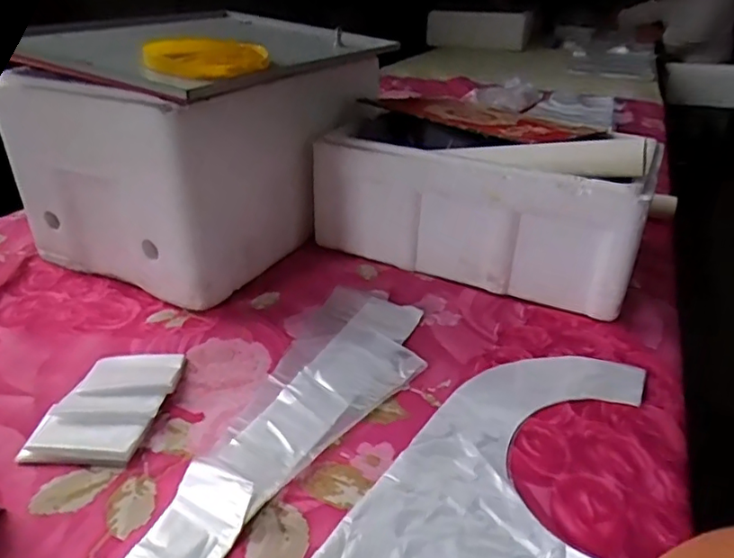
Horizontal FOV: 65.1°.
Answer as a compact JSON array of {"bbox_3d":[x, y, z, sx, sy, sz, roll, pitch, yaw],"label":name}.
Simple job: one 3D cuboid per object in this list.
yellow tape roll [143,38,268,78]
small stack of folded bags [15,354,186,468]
[{"bbox_3d":[-0.167,-0.233,0.602,0.124,0.024,0.124,-5,31,-13],"label":"yellow tape roll"},{"bbox_3d":[-0.226,0.109,0.512,0.085,0.018,0.138,6,30,6],"label":"small stack of folded bags"}]

